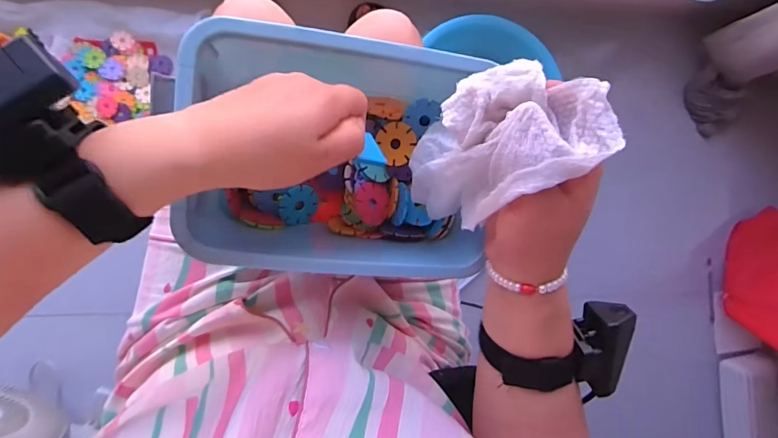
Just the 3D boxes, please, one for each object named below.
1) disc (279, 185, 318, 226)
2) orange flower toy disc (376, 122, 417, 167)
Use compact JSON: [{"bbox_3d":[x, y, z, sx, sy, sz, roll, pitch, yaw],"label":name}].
[{"bbox_3d":[-0.089,-0.014,0.421,0.038,0.005,0.040,-20,125,-31],"label":"disc"},{"bbox_3d":[0.008,-0.073,0.409,0.037,0.004,0.041,-35,87,19],"label":"orange flower toy disc"}]

